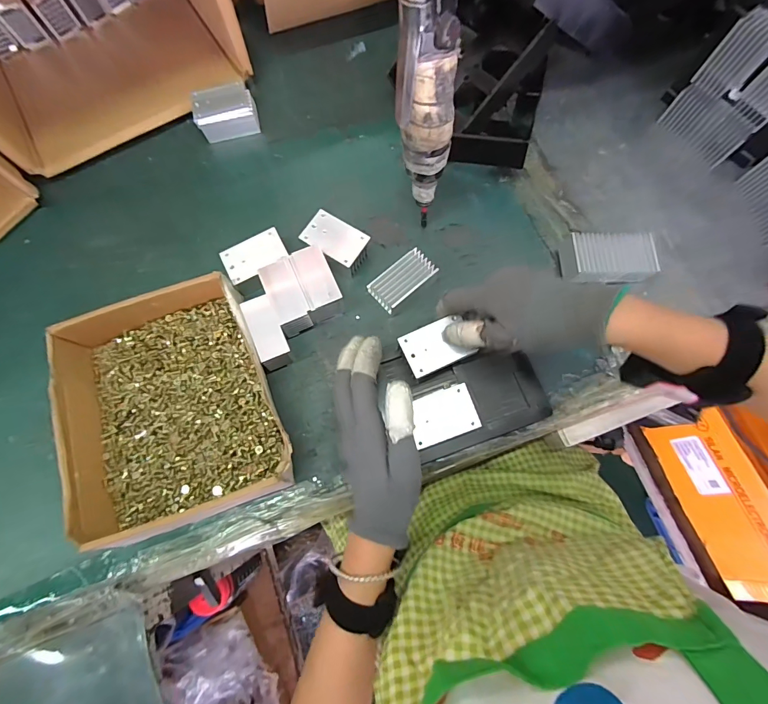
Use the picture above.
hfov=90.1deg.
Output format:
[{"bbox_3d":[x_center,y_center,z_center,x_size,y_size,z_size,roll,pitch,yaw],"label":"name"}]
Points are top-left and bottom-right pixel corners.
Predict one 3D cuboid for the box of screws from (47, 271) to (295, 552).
[{"bbox_3d":[-0.203,0.052,0.373,0.189,0.053,0.216,-20,77,-5],"label":"box of screws"}]

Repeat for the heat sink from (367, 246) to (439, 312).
[{"bbox_3d":[0.020,-0.075,0.412,0.066,0.029,0.038,-38,80,-8],"label":"heat sink"}]

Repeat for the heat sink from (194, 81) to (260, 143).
[{"bbox_3d":[-0.190,-0.289,0.464,0.069,0.033,0.049,-12,77,-3],"label":"heat sink"}]

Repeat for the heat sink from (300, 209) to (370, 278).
[{"bbox_3d":[-0.052,-0.119,0.423,0.065,0.031,0.042,32,79,7],"label":"heat sink"}]

